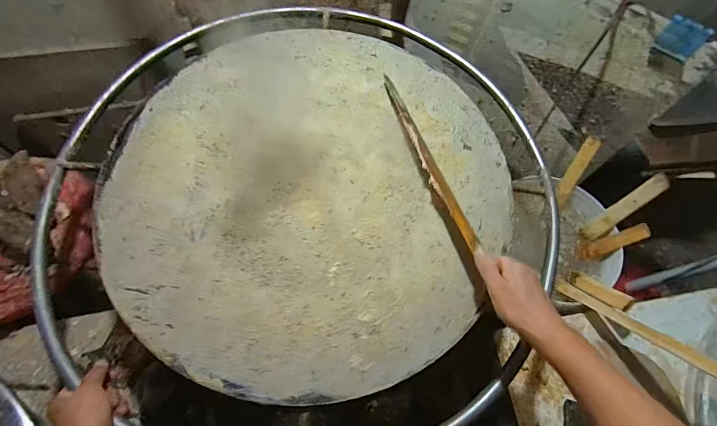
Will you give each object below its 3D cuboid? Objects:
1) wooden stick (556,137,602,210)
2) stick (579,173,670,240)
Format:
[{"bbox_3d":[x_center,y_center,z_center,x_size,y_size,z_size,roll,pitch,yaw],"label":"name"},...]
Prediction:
[{"bbox_3d":[0.466,-0.086,0.752,0.028,0.153,0.018,18,25,5],"label":"wooden stick"},{"bbox_3d":[0.552,-0.008,0.732,0.032,0.188,0.019,49,40,16],"label":"stick"}]

